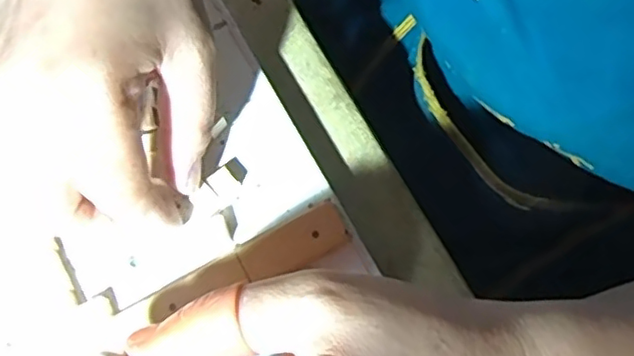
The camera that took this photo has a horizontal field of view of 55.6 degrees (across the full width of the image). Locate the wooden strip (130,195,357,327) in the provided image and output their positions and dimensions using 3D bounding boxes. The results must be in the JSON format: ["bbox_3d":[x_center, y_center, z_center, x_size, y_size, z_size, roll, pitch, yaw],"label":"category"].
[{"bbox_3d":[-0.031,0.036,0.254,0.090,0.008,0.023,-23,71,-6],"label":"wooden strip"}]

